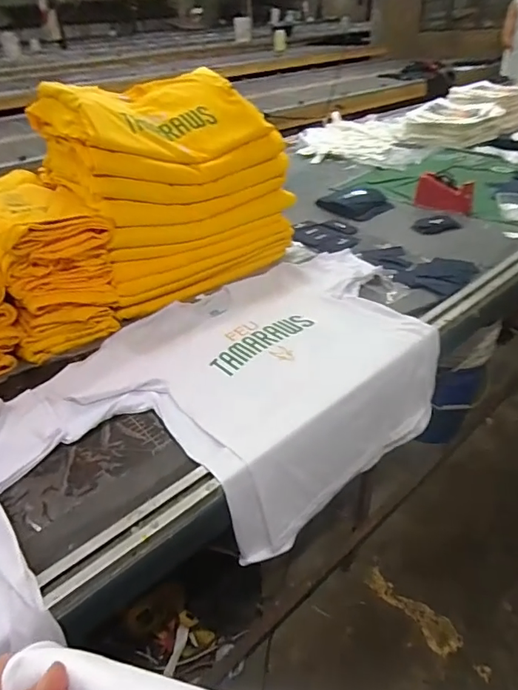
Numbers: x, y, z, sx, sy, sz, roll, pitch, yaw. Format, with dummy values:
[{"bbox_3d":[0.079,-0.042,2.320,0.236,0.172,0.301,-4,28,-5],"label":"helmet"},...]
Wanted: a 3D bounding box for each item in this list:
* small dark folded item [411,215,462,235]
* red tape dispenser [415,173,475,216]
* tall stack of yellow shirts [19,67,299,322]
[{"bbox_3d":[0.578,-0.399,1.532,0.139,0.031,0.079,-15,38,-16],"label":"small dark folded item"},{"bbox_3d":[0.648,-0.532,1.640,0.208,0.098,0.083,24,45,32],"label":"red tape dispenser"},{"bbox_3d":[-0.225,-0.423,1.227,0.531,0.447,0.345,-30,44,-31],"label":"tall stack of yellow shirts"}]

